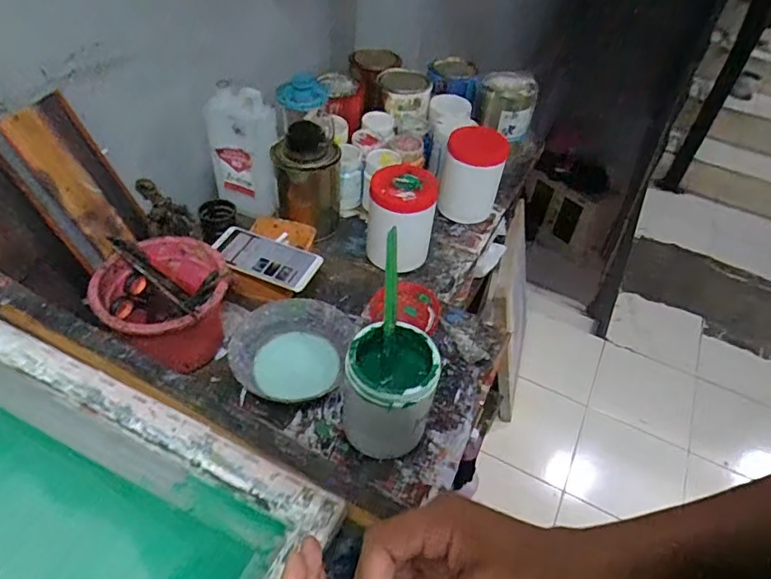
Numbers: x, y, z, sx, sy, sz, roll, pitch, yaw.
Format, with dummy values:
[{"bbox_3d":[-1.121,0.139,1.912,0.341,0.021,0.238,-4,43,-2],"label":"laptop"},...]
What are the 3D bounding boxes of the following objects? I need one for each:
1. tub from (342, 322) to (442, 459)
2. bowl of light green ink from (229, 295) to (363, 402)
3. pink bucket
[{"bbox_3d":[0.002,0.120,0.601,0.096,0.141,0.091,3,46,-3],"label":"tub"},{"bbox_3d":[-0.121,0.085,0.681,0.141,0.060,0.142,3,46,-3],"label":"bowl of light green ink"},{"bbox_3d":[-0.269,0.024,0.651,0.146,0.120,0.145,3,46,-3],"label":"pink bucket"}]

